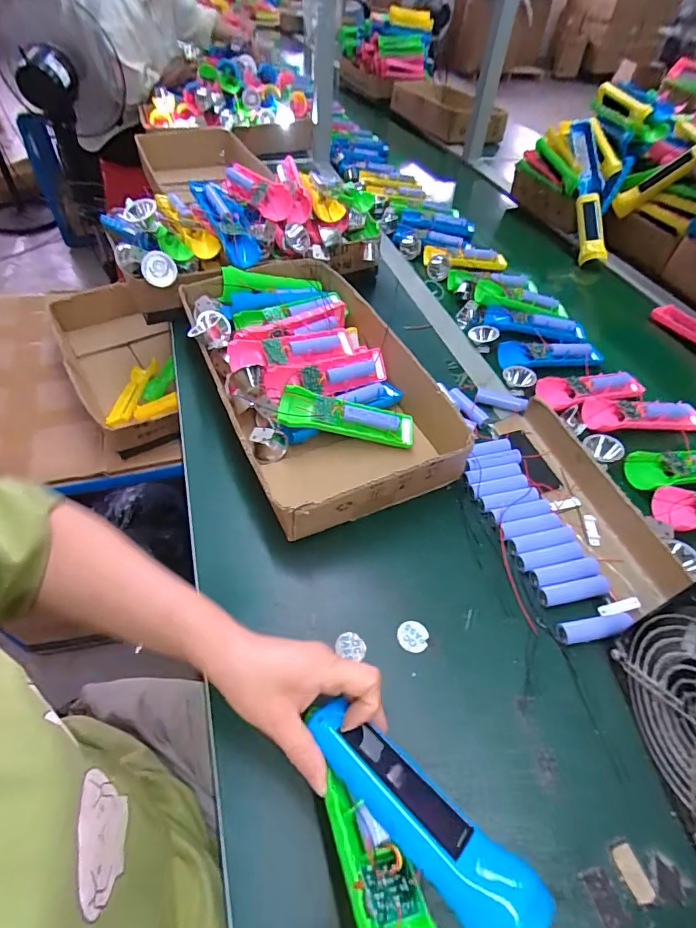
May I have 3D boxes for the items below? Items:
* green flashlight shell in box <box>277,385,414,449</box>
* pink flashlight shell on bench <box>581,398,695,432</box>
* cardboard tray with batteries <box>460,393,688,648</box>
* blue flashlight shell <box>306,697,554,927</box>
[{"bbox_3d":[0.001,-0.053,0.527,0.157,0.034,0.046,12,50,-8],"label":"green flashlight shell in box"},{"bbox_3d":[0.386,-0.065,0.593,0.161,0.020,0.050,-3,51,-4],"label":"pink flashlight shell on bench"},{"bbox_3d":[0.222,0.036,0.488,0.165,0.035,0.276,-12,52,-12],"label":"cardboard tray with batteries"},{"bbox_3d":[0.038,0.205,0.267,0.153,0.024,0.043,31,56,32],"label":"blue flashlight shell"}]

